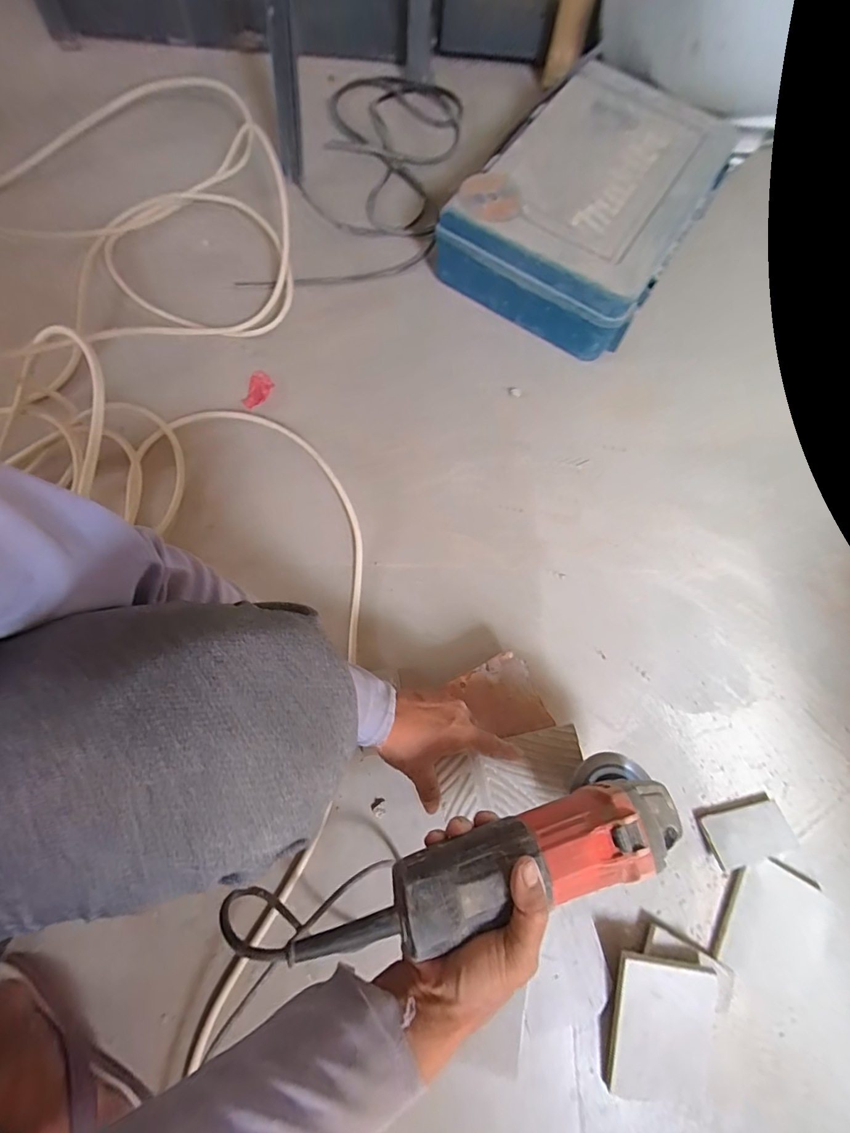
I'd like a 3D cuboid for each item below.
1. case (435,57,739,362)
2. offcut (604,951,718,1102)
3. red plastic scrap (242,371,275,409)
[{"bbox_3d":[0.264,-0.574,0.714,0.301,0.118,0.449,32,75,7],"label":"case"},{"bbox_3d":[0.236,0.460,0.438,0.100,0.013,0.125,9,88,7],"label":"offcut"},{"bbox_3d":[-0.242,-0.257,0.645,0.030,0.013,0.060,8,73,0],"label":"red plastic scrap"}]

